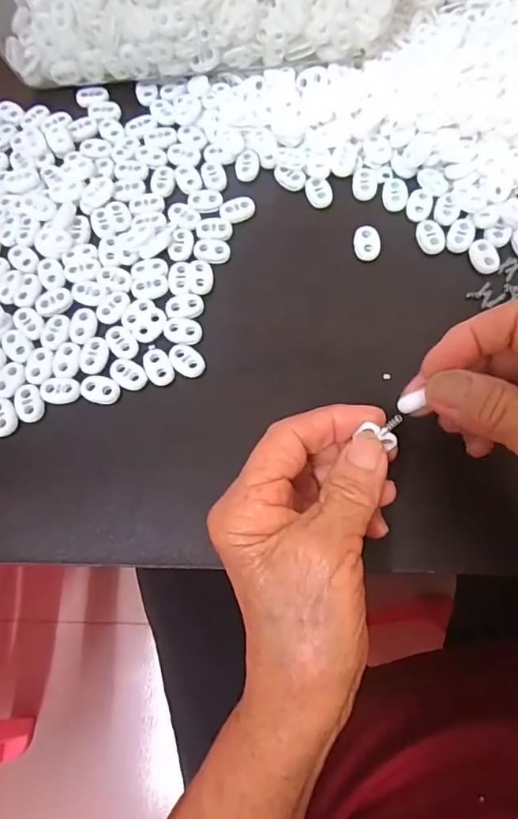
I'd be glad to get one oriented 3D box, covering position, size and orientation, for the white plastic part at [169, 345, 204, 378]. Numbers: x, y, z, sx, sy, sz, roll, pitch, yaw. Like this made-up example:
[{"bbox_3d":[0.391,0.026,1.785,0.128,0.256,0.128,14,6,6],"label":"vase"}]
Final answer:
[{"bbox_3d":[-0.042,-0.028,0.293,0.023,0.004,0.016,35,76,13],"label":"white plastic part"}]

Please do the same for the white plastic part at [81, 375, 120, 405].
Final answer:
[{"bbox_3d":[-0.090,-0.012,0.289,0.023,0.004,0.015,19,73,9],"label":"white plastic part"}]

